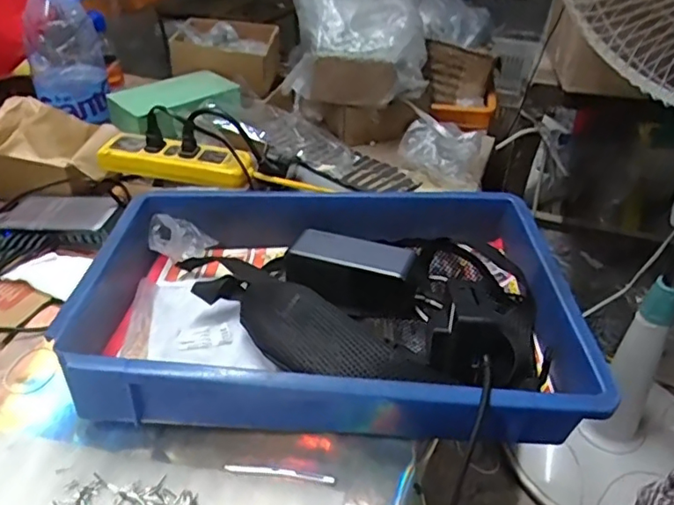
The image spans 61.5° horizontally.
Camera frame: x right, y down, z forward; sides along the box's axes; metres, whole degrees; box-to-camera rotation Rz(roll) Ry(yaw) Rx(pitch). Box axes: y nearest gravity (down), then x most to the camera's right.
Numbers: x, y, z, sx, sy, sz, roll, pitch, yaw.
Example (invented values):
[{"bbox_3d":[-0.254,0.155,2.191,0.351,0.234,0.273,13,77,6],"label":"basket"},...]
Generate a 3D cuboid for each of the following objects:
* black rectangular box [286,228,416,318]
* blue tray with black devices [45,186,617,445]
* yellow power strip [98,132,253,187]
[{"bbox_3d":[0.017,0.021,0.588,0.131,0.065,0.045,15,40,17],"label":"black rectangular box"},{"bbox_3d":[-0.005,0.037,0.549,0.430,0.094,0.303,1,38,1],"label":"blue tray with black devices"},{"bbox_3d":[-0.194,-0.113,0.689,0.185,0.031,0.049,7,39,8],"label":"yellow power strip"}]

